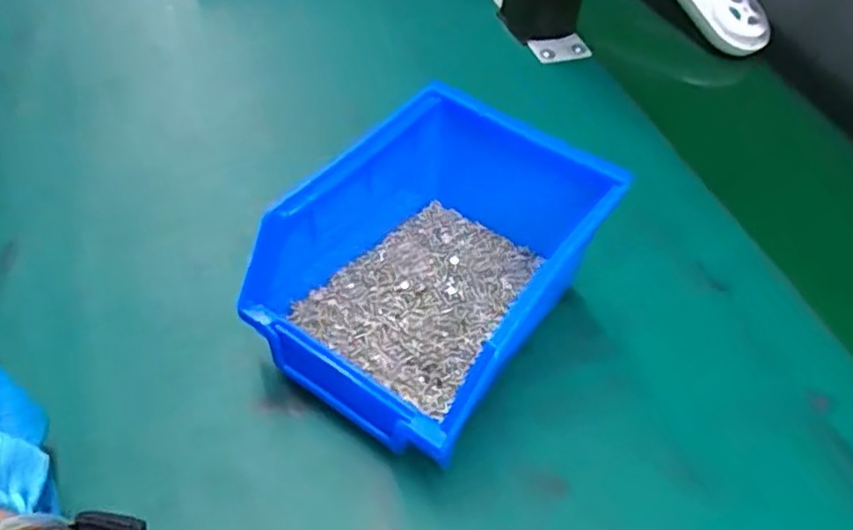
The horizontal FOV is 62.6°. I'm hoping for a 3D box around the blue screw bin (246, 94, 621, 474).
[{"bbox_3d":[0.008,-0.002,0.312,0.104,0.072,0.160,31,54,19],"label":"blue screw bin"}]

